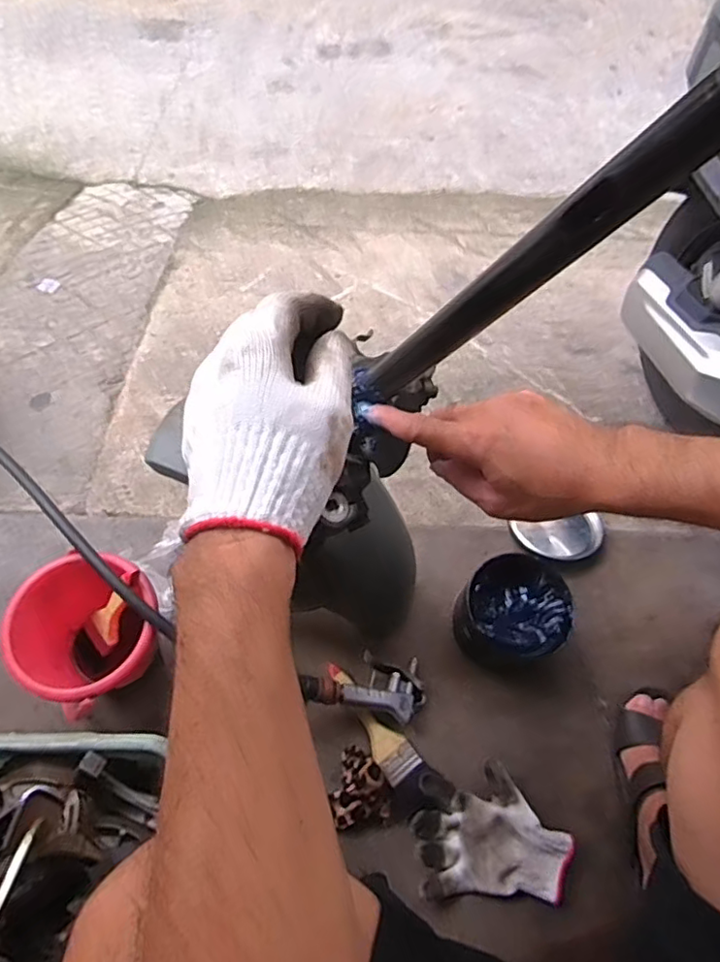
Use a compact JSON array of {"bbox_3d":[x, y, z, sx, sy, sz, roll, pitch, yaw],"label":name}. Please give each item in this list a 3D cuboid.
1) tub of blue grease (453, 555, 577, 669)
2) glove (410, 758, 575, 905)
[{"bbox_3d":[0.185,0.162,0.723,0.121,0.091,0.115,1,63,-3],"label":"tub of blue grease"},{"bbox_3d":[0.142,0.371,0.635,0.171,0.033,0.127,3,63,-2],"label":"glove"}]

